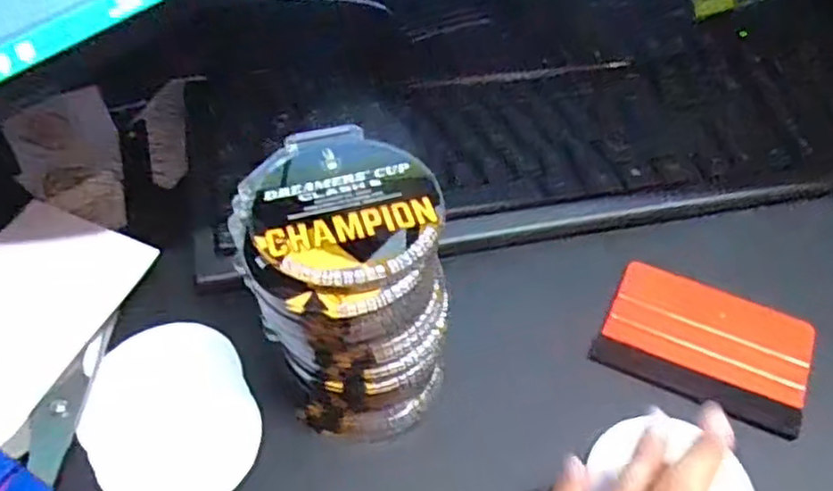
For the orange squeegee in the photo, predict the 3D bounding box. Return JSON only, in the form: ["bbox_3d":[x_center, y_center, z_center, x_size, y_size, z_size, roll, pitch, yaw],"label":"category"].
[{"bbox_3d":[0.150,0.049,0.371,0.098,0.012,0.070,23,54,15],"label":"orange squeegee"}]

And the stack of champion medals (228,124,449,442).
[{"bbox_3d":[-0.032,0.022,0.323,0.080,0.114,0.094,-12,53,-12],"label":"stack of champion medals"}]

